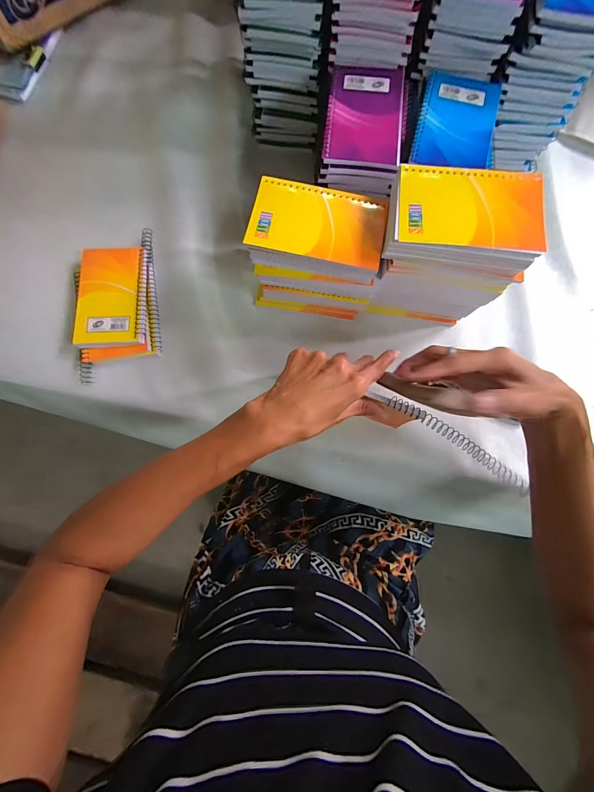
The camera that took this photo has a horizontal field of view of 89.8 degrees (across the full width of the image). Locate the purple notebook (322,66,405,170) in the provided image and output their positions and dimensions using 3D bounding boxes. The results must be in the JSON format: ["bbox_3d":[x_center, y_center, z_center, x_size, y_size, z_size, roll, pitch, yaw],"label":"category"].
[{"bbox_3d":[0.075,-0.315,0.330,0.081,0.012,0.141,7,79,0],"label":"purple notebook"}]

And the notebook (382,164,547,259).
[{"bbox_3d":[0.154,-0.168,0.273,0.135,0.014,0.084,3,79,-1],"label":"notebook"}]

